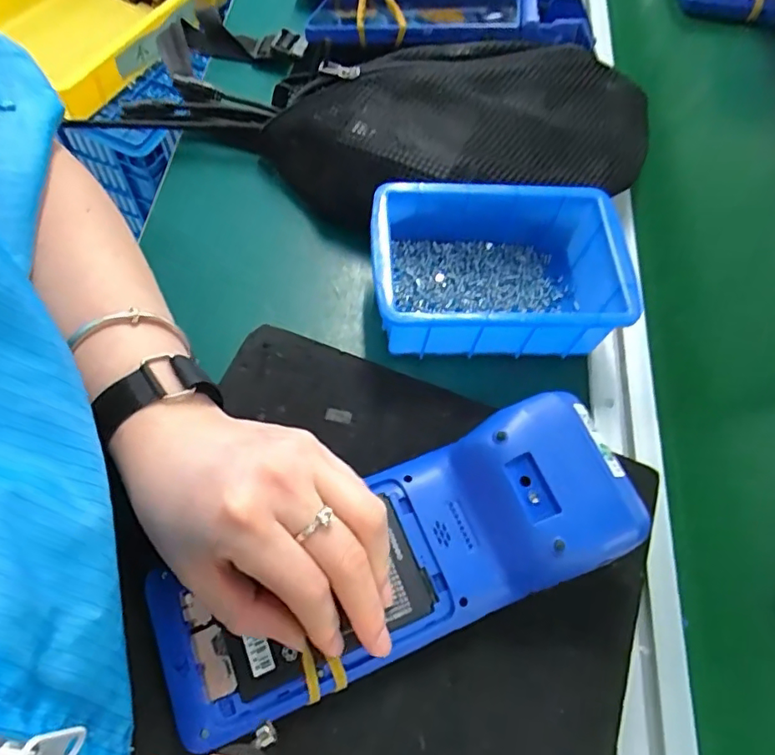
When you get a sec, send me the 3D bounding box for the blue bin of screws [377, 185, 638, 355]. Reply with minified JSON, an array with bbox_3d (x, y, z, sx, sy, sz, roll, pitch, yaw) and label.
[{"bbox_3d":[0.067,-0.061,0.337,0.152,0.052,0.104,0,66,-4],"label":"blue bin of screws"}]

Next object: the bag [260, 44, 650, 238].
[{"bbox_3d":[0.048,-0.165,0.376,0.262,0.059,0.121,-4,66,-5],"label":"bag"}]

